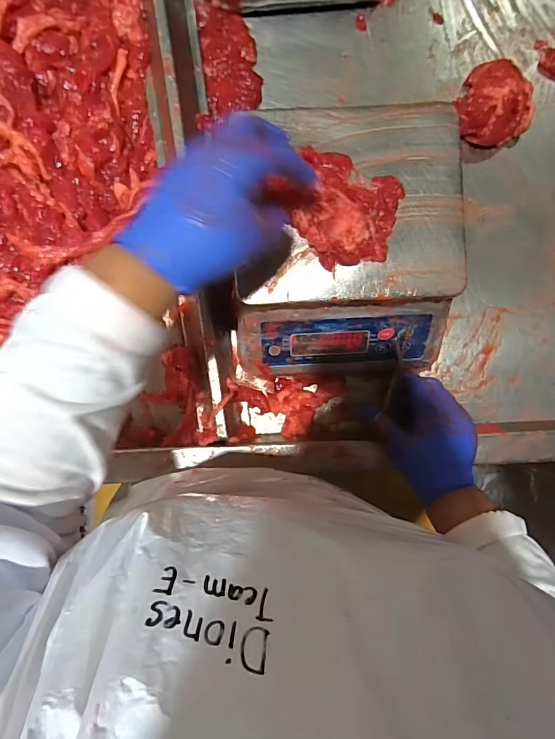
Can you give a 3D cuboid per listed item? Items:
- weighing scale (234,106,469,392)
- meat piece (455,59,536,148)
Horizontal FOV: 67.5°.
[{"bbox_3d":[0.066,-0.121,0.450,0.220,0.120,0.255,-3,92,-3],"label":"weighing scale"},{"bbox_3d":[0.267,-0.322,0.506,0.087,0.033,0.094,0,92,-3],"label":"meat piece"}]

